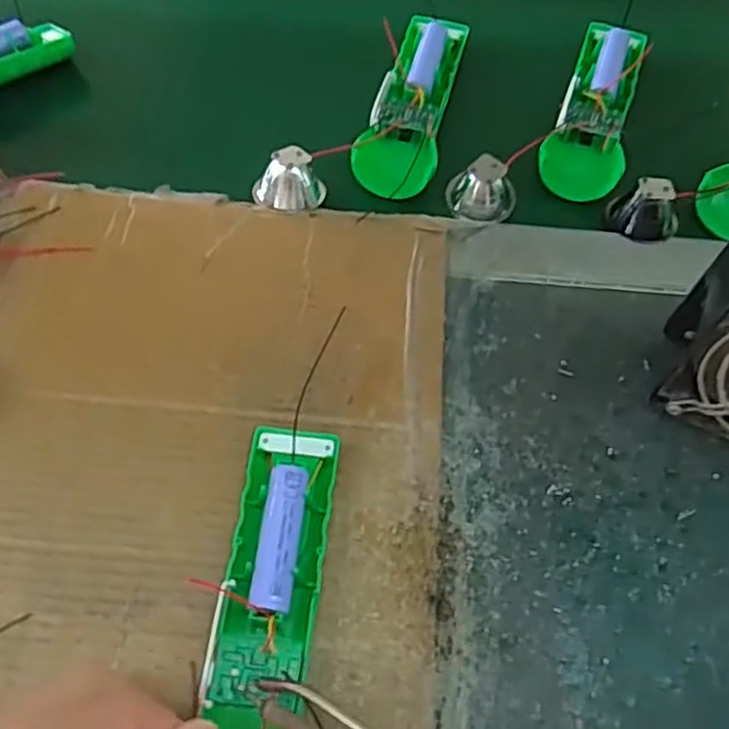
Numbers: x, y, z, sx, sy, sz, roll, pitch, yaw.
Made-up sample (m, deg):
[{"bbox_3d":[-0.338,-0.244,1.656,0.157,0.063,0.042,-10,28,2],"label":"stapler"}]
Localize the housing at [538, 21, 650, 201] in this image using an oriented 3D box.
[{"bbox_3d":[0.153,-0.167,0.478,0.048,0.021,0.143,19,63,8],"label":"housing"}]

